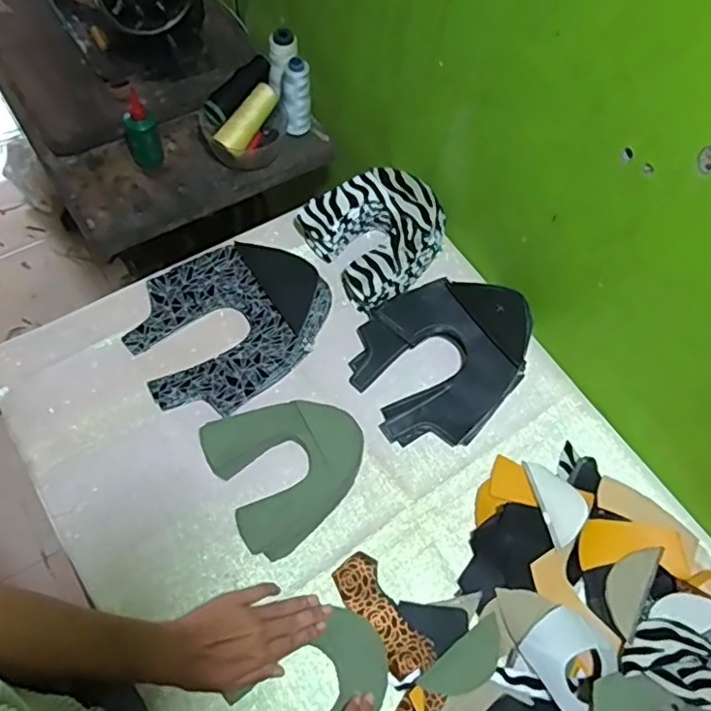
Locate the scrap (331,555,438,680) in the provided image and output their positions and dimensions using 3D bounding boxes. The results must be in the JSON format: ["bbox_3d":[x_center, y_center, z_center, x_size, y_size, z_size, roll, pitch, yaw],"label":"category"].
[{"bbox_3d":[0.028,0.270,0.617,0.048,0.008,0.129,-31,71,-20],"label":"scrap"}]

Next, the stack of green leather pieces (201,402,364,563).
[{"bbox_3d":[-0.070,0.124,0.680,0.166,0.021,0.160,-25,69,-17],"label":"stack of green leather pieces"}]

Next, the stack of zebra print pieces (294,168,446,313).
[{"bbox_3d":[0.031,-0.167,0.795,0.160,0.077,0.169,-34,71,-20],"label":"stack of zebra print pieces"}]

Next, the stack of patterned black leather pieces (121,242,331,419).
[{"bbox_3d":[-0.157,-0.047,0.729,0.245,0.059,0.193,-38,73,-22],"label":"stack of patterned black leather pieces"}]

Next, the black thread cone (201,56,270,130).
[{"bbox_3d":[-0.168,-0.383,0.859,0.041,0.034,0.123,34,69,14],"label":"black thread cone"}]

